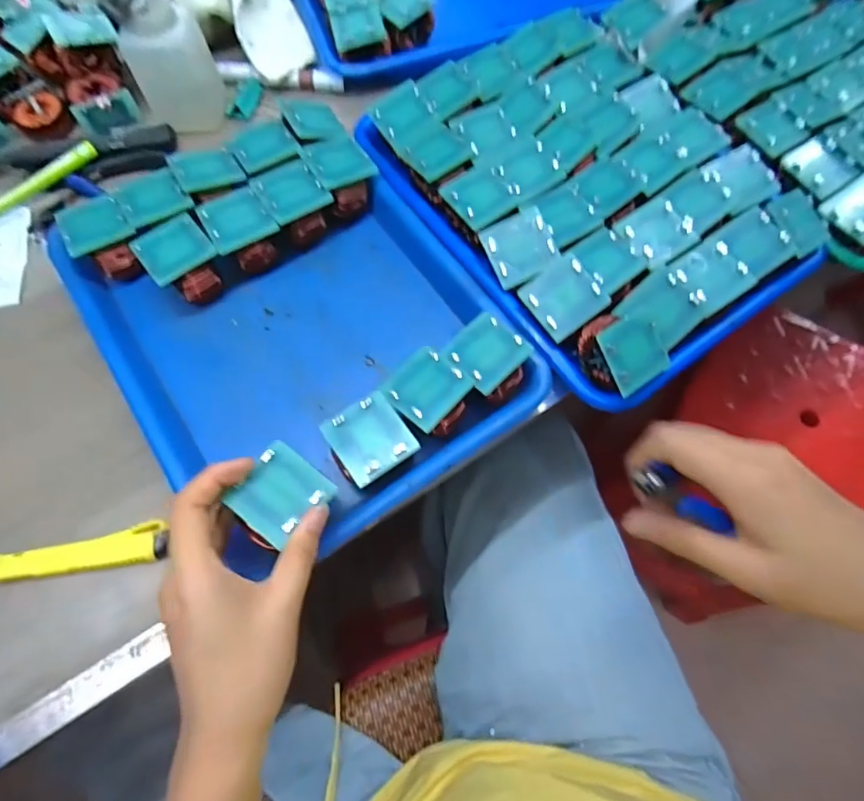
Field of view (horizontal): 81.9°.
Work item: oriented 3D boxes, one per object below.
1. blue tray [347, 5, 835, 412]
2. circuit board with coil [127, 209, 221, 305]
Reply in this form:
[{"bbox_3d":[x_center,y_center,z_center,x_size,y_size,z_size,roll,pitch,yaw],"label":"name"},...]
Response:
[{"bbox_3d":[0.128,-0.177,0.401,0.261,0.043,0.318,-32,73,-14],"label":"blue tray"},{"bbox_3d":[-0.186,-0.101,0.375,0.047,0.043,0.049,-37,74,-14],"label":"circuit board with coil"}]

